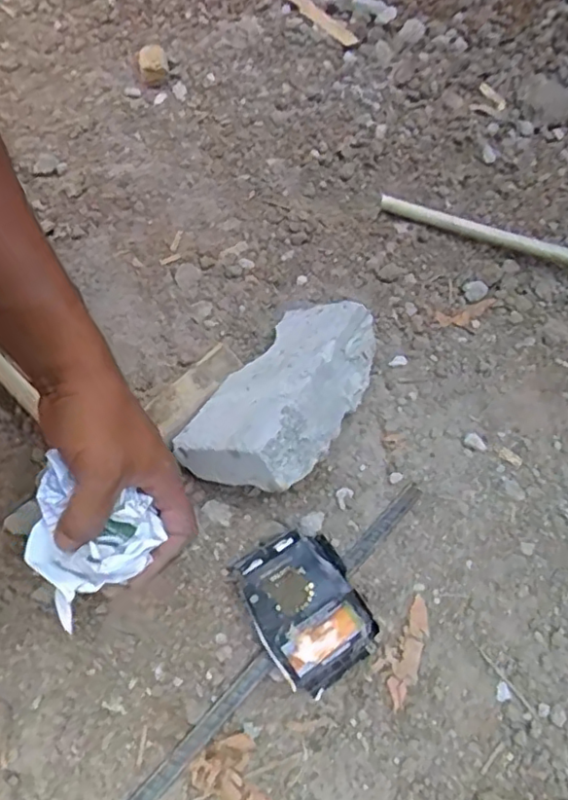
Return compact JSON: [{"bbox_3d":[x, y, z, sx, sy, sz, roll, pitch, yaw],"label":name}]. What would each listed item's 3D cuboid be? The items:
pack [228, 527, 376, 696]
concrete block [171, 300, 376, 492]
[{"bbox_3d":[0.016,0.155,0.474,0.078,0.027,0.110,-23,64,-14],"label":"pack"},{"bbox_3d":[0.003,-0.011,0.542,0.111,0.091,0.204,27,63,12],"label":"concrete block"}]

